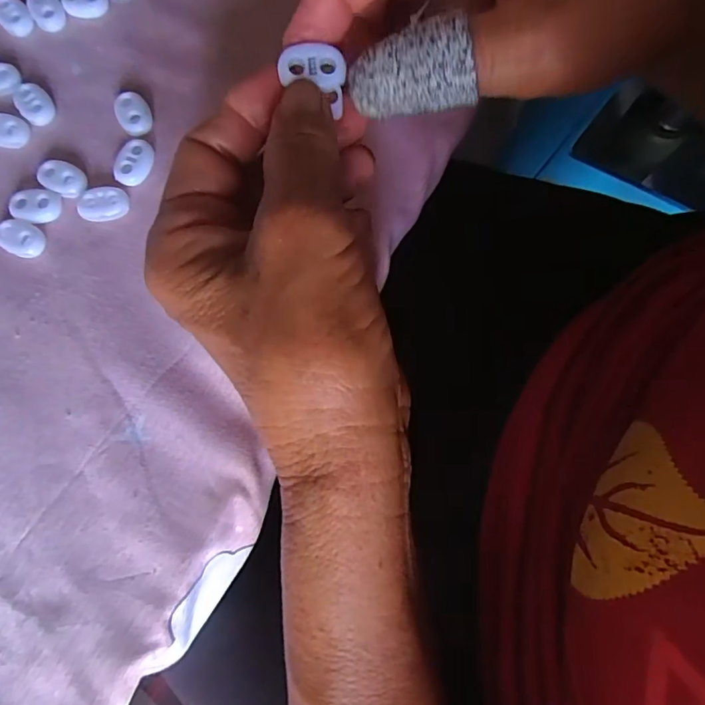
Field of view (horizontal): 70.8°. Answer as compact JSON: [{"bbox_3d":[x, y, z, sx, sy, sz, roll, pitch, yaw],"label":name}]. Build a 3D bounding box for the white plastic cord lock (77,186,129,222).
[{"bbox_3d":[-0.113,-0.067,0.226,0.021,0.005,0.015,-7,79,-2],"label":"white plastic cord lock"}]

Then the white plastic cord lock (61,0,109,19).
[{"bbox_3d":[-0.133,-0.174,0.246,0.024,0.006,0.015,5,79,0],"label":"white plastic cord lock"}]

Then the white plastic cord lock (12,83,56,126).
[{"bbox_3d":[-0.151,-0.118,0.236,0.015,0.005,0.021,-34,81,-7],"label":"white plastic cord lock"}]

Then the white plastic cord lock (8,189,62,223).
[{"bbox_3d":[-0.144,-0.066,0.226,0.021,0.006,0.015,2,79,0],"label":"white plastic cord lock"}]

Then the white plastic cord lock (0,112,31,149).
[{"bbox_3d":[-0.163,-0.104,0.233,0.022,0.005,0.015,7,79,1],"label":"white plastic cord lock"}]

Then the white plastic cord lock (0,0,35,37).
[{"bbox_3d":[-0.166,-0.165,0.244,0.015,0.006,0.022,-36,82,-7],"label":"white plastic cord lock"}]

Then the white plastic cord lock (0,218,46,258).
[{"bbox_3d":[-0.148,-0.051,0.222,0.020,0.006,0.016,26,80,4],"label":"white plastic cord lock"}]

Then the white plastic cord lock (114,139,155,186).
[{"bbox_3d":[-0.101,-0.088,0.230,0.014,0.006,0.023,21,80,3],"label":"white plastic cord lock"}]

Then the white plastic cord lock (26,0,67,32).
[{"bbox_3d":[-0.151,-0.170,0.246,0.015,0.005,0.021,-25,80,-5],"label":"white plastic cord lock"}]

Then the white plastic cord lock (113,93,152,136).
[{"bbox_3d":[-0.104,-0.113,0.235,0.016,0.007,0.021,-29,81,-6],"label":"white plastic cord lock"}]

